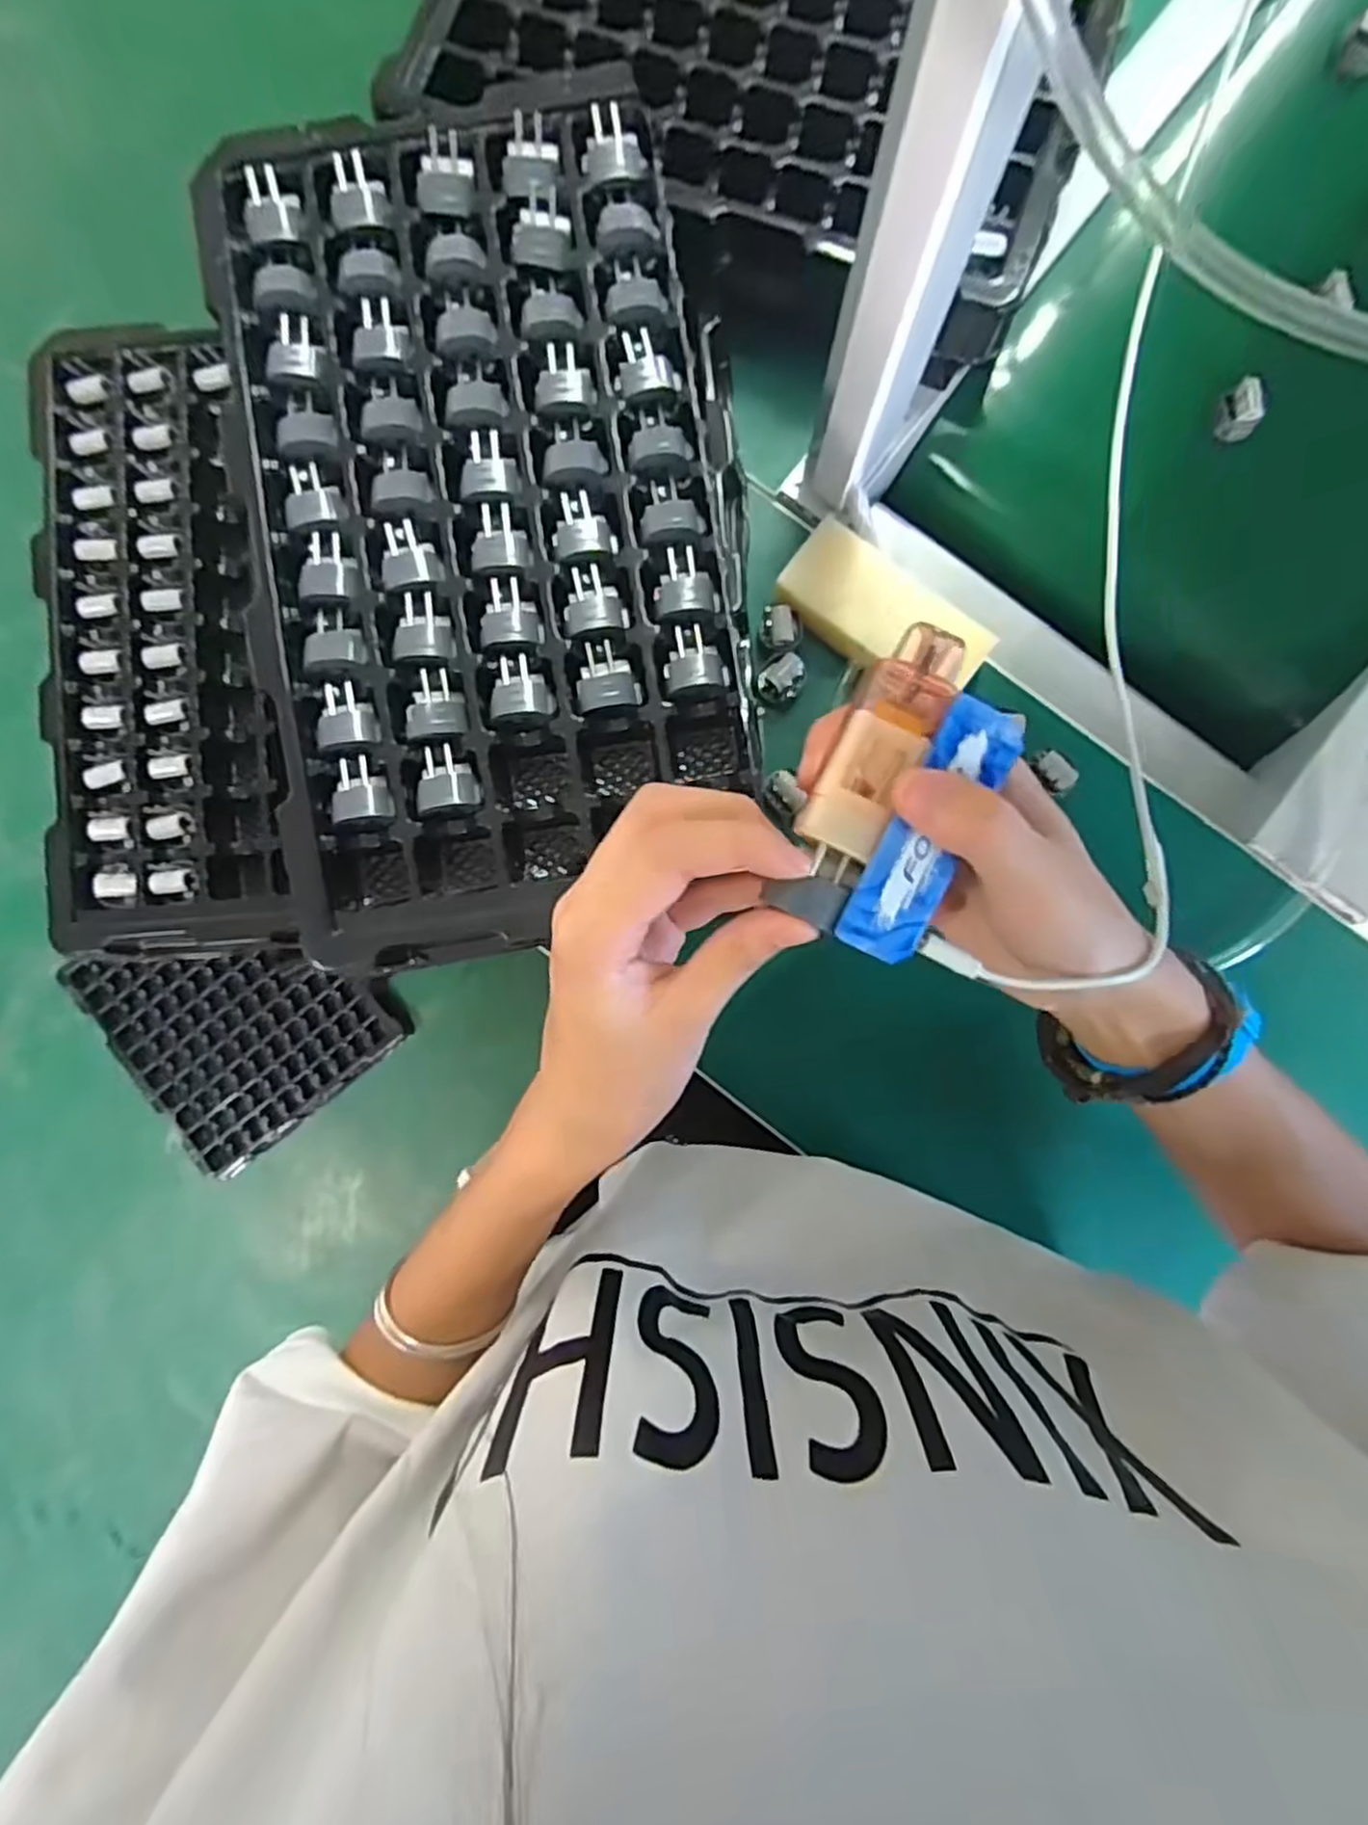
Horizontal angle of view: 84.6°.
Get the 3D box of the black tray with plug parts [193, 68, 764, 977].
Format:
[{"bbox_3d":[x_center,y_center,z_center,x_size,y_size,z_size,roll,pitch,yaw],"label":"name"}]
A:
[{"bbox_3d":[-0.080,-0.163,0.323,0.198,0.043,0.347,-8,86,1],"label":"black tray with plug parts"}]

